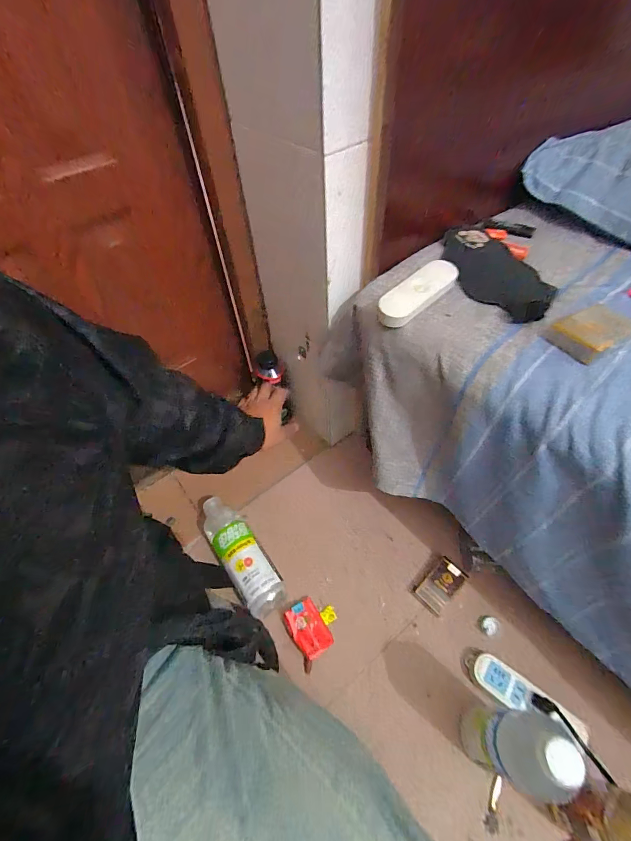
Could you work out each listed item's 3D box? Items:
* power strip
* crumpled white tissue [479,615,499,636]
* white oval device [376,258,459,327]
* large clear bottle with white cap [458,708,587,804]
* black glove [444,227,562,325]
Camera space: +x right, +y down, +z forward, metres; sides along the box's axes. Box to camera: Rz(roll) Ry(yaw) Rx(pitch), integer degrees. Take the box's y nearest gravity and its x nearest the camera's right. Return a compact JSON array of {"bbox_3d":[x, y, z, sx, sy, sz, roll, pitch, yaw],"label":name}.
[{"bbox_3d":[0.333,0.444,0.585,0.166,0.039,0.055,29,61,22],"label":"power strip"},{"bbox_3d":[0.310,0.366,0.659,0.032,0.008,0.030,-21,56,-11],"label":"crumpled white tissue"},{"bbox_3d":[0.138,-0.172,0.494,0.135,0.020,0.045,-37,60,-21],"label":"white oval device"},{"bbox_3d":[0.246,0.414,0.469,0.064,0.240,0.075,6,55,9],"label":"large clear bottle with white cap"},{"bbox_3d":[0.245,-0.207,0.522,0.093,0.024,0.200,-20,55,-10],"label":"black glove"}]

